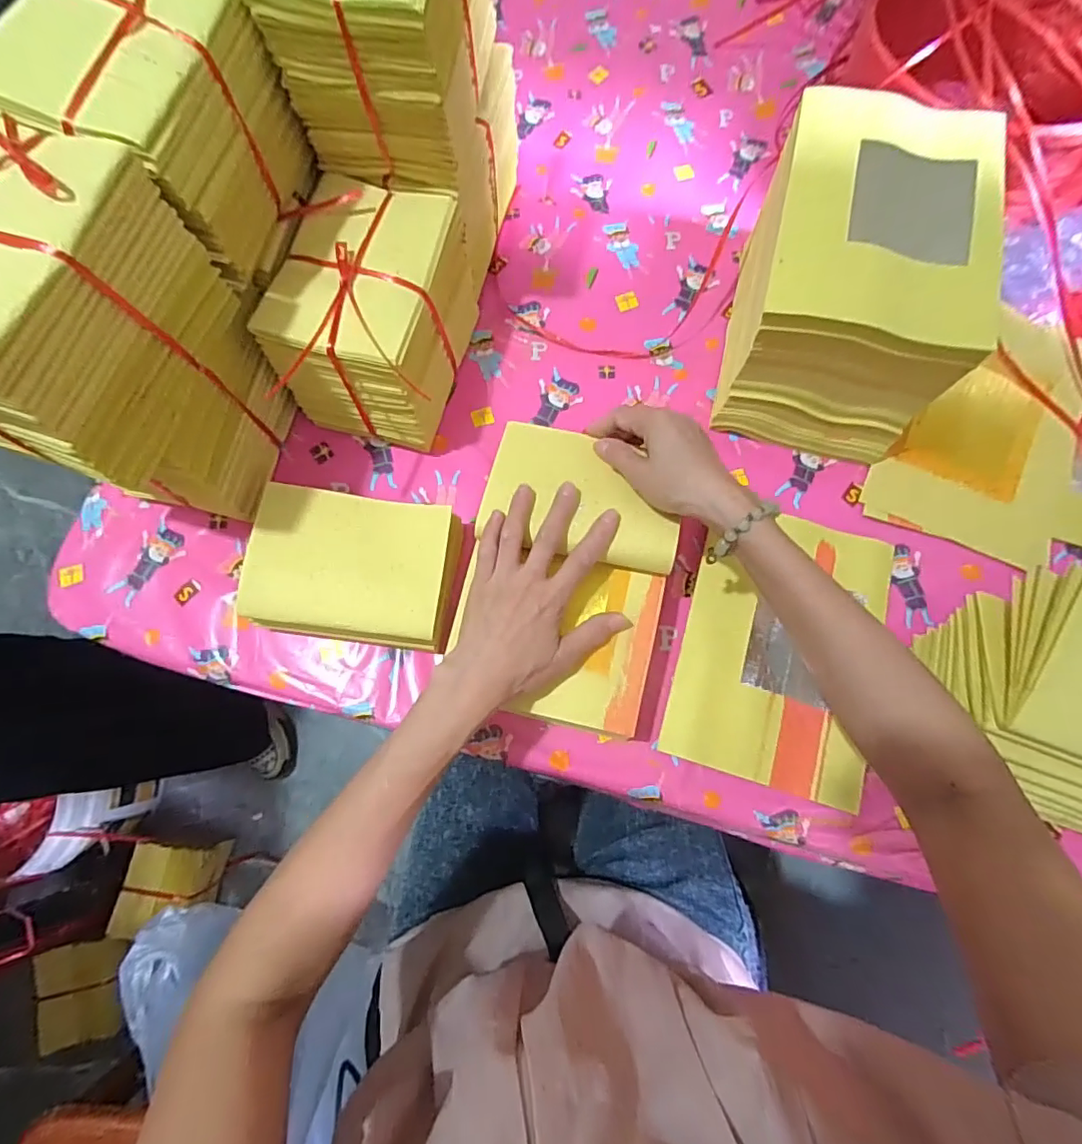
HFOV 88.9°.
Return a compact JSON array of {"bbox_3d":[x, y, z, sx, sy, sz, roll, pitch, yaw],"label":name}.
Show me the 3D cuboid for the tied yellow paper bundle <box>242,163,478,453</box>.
[{"bbox_3d":[-0.145,-0.227,0.491,0.127,0.122,0.176,14,76,4],"label":"tied yellow paper bundle"}]

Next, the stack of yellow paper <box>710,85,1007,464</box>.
[{"bbox_3d":[0.265,-0.255,0.486,0.156,0.158,0.249,14,76,3],"label":"stack of yellow paper"}]

